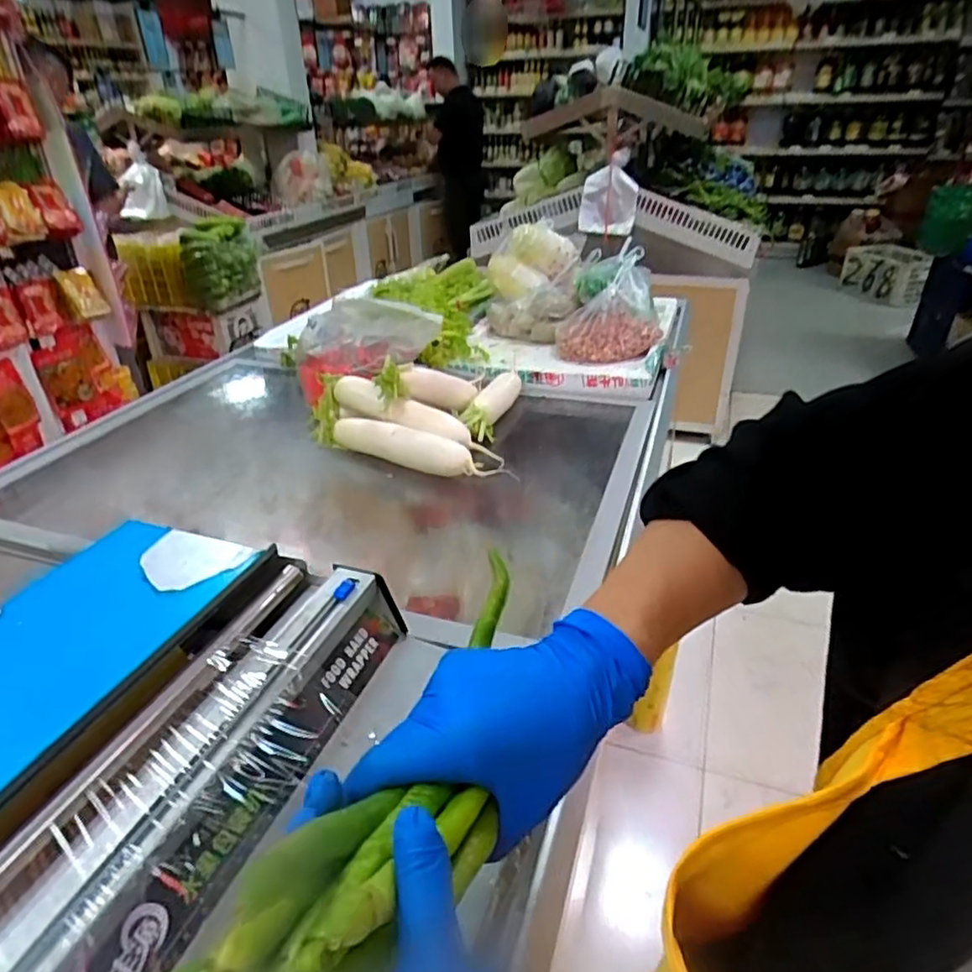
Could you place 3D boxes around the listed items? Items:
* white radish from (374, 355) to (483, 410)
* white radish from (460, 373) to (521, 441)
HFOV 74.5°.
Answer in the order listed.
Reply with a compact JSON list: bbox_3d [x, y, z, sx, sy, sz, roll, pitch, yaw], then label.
[{"bbox_3d":[-0.089,-0.168,1.087,0.057,0.068,0.239,25,17,37],"label":"white radish"},{"bbox_3d":[0.009,-0.149,1.141,0.063,0.046,0.250,7,32,13],"label":"white radish"}]

